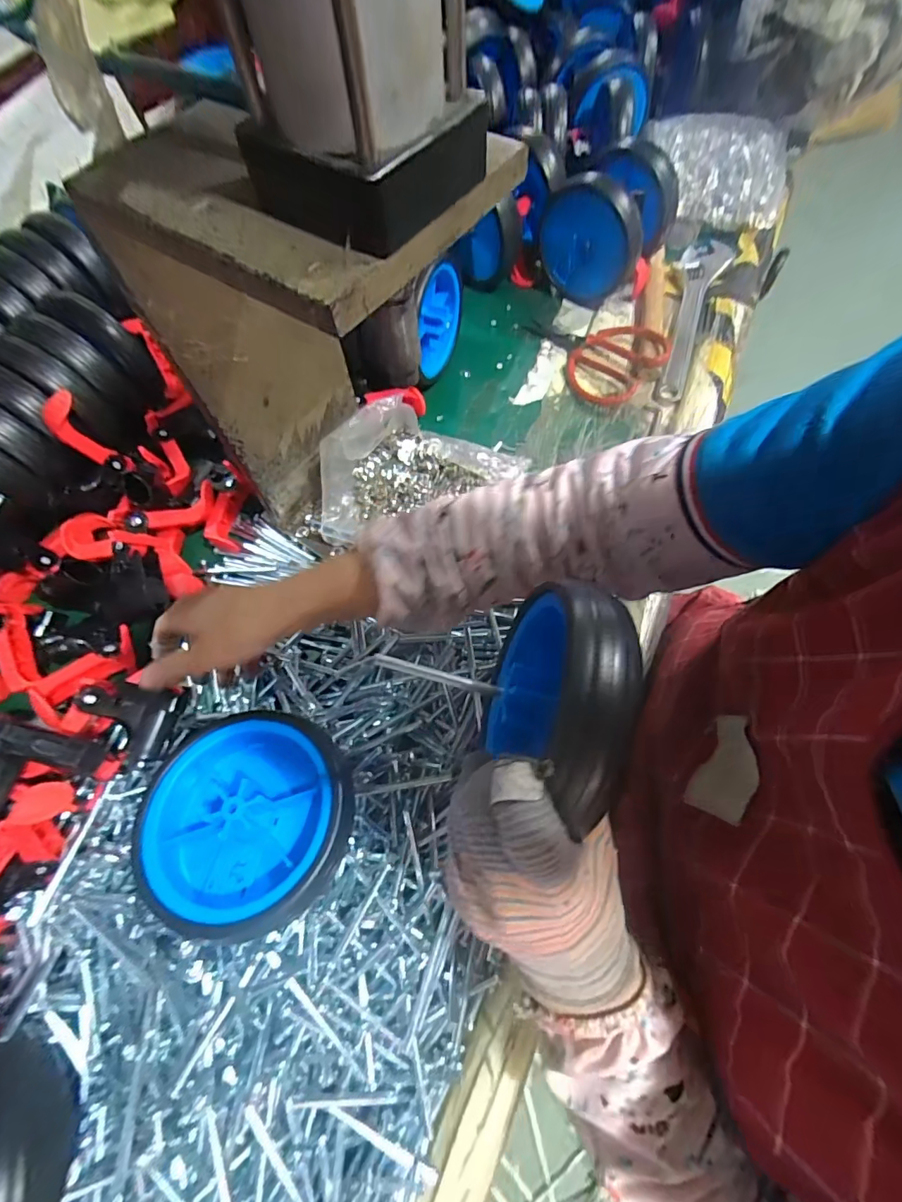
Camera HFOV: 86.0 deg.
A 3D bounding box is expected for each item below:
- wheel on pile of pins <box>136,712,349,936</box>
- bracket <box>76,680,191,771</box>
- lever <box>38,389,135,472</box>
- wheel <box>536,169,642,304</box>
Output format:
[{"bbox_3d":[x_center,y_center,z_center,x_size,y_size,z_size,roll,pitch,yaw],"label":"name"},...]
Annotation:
[{"bbox_3d":[-0.129,0.138,0.313,0.126,0.043,0.123,1,65,4],"label":"wheel on pile of pins"},{"bbox_3d":[-0.265,0.099,0.400,0.069,0.040,0.065,7,64,0],"label":"bracket"},{"bbox_3d":[-0.372,-0.165,0.493,0.014,0.092,0.038,33,69,30],"label":"lever"},{"bbox_3d":[0.172,-0.437,0.604,0.122,0.140,0.030,11,66,9],"label":"wheel"}]

